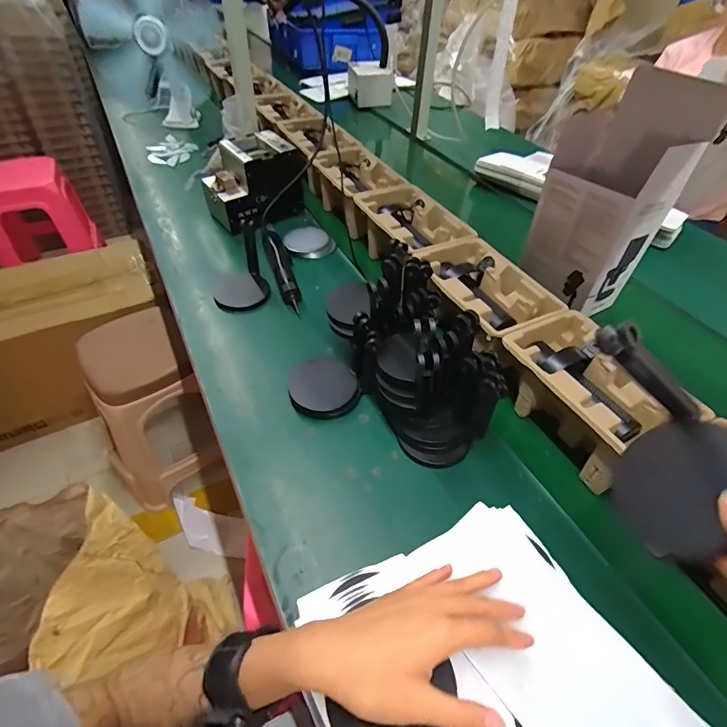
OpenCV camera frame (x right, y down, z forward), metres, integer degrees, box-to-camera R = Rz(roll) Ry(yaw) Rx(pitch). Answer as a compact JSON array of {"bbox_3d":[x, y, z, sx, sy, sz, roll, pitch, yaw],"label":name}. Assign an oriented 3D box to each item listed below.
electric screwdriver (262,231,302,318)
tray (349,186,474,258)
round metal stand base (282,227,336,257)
[{"bbox_3d":[-0.159,-0.198,0.849,0.041,0.033,0.290,-14,48,-13],"label":"electric screwdriver"},{"bbox_3d":[0.093,-0.261,0.866,0.156,0.080,0.243,-22,51,-20],"label":"tray"},{"bbox_3d":[-0.117,-0.259,0.926,0.099,0.019,0.096,0,47,0],"label":"round metal stand base"}]

